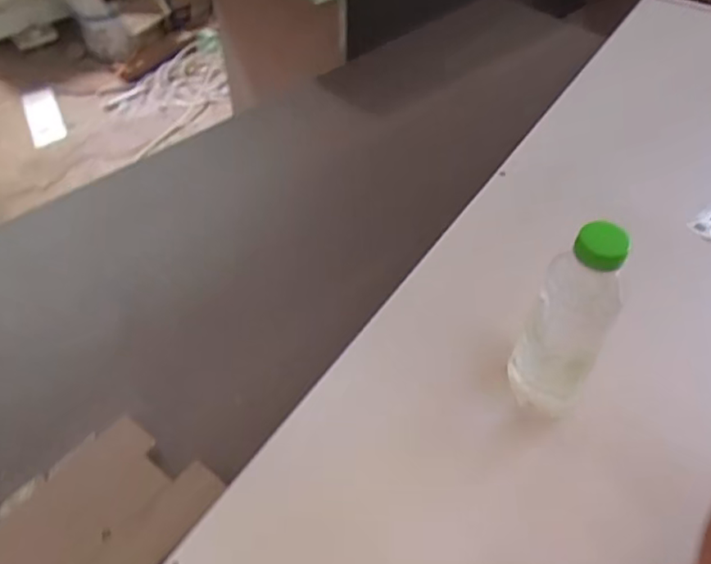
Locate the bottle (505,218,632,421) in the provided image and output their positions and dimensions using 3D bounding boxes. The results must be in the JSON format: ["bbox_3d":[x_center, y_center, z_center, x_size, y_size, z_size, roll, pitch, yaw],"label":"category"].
[{"bbox_3d":[0.188,0.037,0.543,0.065,0.203,0.059,22,53,18],"label":"bottle"}]

